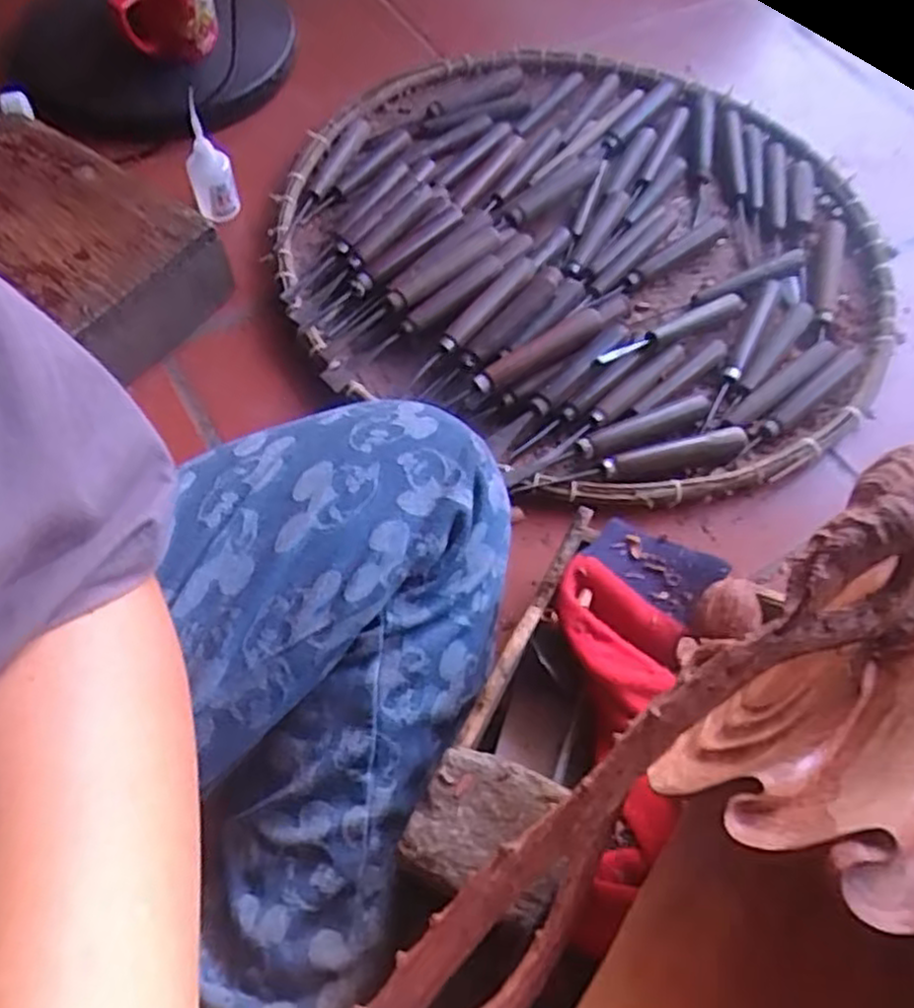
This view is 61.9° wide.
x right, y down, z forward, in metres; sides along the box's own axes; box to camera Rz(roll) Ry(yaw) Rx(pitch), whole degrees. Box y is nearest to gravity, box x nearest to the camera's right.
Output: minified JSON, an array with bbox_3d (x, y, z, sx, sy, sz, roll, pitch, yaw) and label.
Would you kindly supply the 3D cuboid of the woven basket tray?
[{"bbox_3d":[0.112,-0.225,0.658,0.508,0.071,0.451,31,65,13],"label":"woven basket tray"}]

